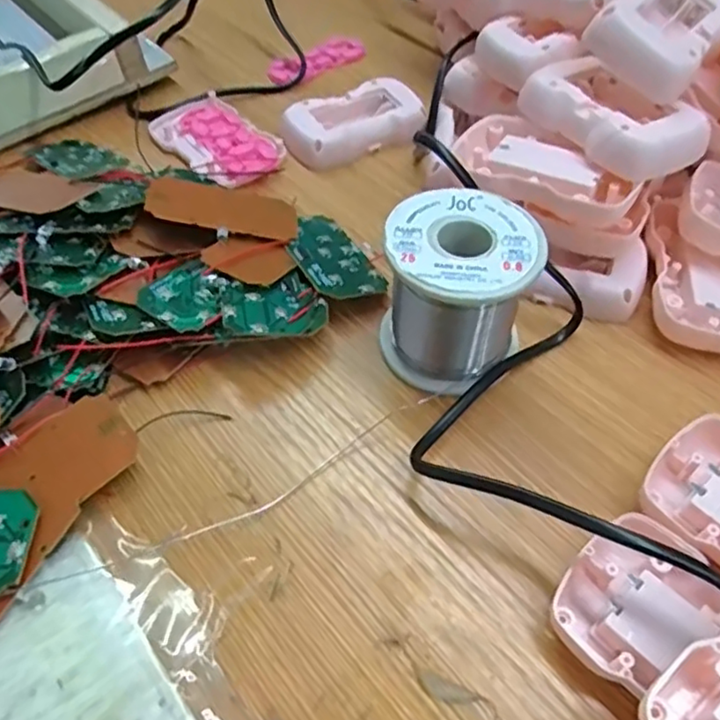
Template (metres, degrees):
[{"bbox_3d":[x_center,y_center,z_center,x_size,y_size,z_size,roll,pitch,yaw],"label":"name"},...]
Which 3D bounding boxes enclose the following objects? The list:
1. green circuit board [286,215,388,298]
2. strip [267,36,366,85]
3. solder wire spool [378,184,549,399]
[{"bbox_3d":[-0.016,-0.053,0.321,0.038,0.004,0.069,-13,48,-30],"label":"green circuit board"},{"bbox_3d":[-0.032,-0.214,0.454,0.075,0.008,0.028,-37,60,-23],"label":"strip"},{"bbox_3d":[0.041,-0.029,0.272,0.059,0.063,0.059,-1,53,1],"label":"solder wire spool"}]

